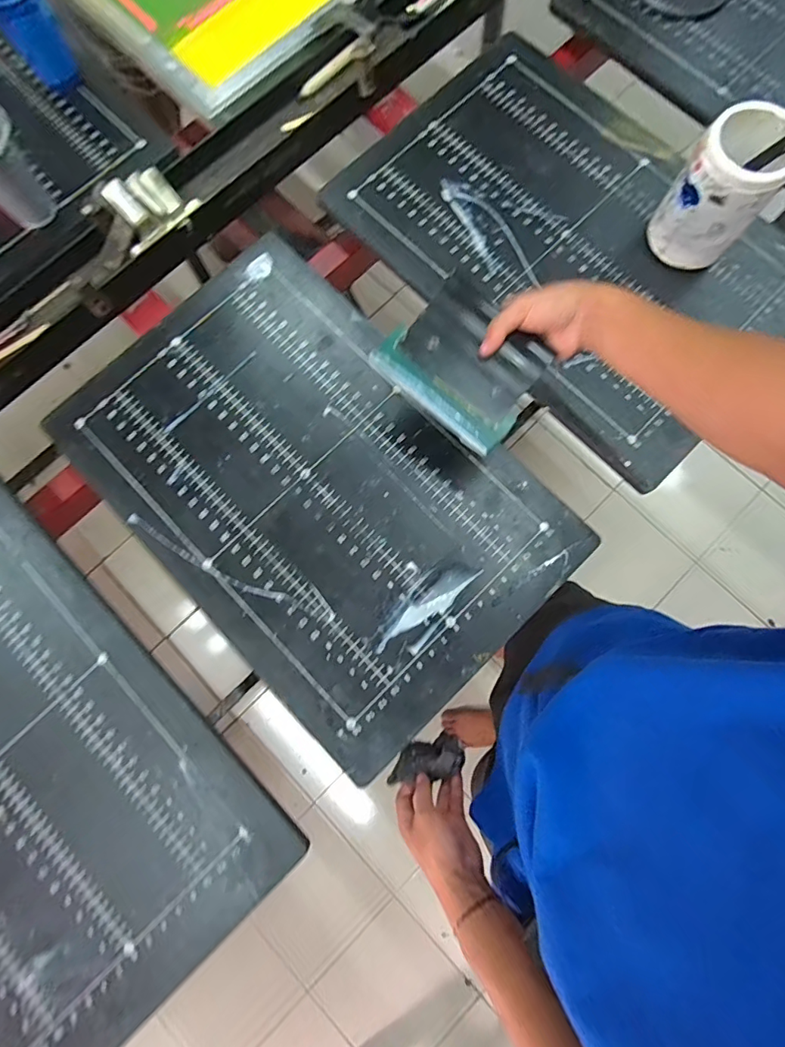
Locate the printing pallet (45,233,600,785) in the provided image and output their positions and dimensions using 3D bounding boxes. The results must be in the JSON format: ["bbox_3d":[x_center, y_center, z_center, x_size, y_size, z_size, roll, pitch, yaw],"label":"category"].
[{"bbox_3d":[-0.101,-0.054,0.600,0.385,0.015,0.587,-44,81,-7],"label":"printing pallet"}]

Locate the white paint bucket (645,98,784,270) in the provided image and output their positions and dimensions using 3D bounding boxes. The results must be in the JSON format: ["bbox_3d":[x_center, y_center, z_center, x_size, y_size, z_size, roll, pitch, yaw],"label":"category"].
[{"bbox_3d":[0.383,-0.387,0.585,0.095,0.148,0.095,0,79,1],"label":"white paint bucket"}]

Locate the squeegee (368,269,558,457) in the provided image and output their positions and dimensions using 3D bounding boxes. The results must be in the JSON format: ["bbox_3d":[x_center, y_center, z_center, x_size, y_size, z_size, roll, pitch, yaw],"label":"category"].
[{"bbox_3d":[0.079,-0.174,0.524,0.157,0.029,0.138,40,82,8],"label":"squeegee"}]

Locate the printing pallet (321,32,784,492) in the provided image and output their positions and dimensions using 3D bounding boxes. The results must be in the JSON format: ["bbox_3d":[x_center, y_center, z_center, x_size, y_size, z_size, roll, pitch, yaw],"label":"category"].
[{"bbox_3d":[0.258,-0.402,0.657,0.442,0.020,0.591,-44,81,-7],"label":"printing pallet"}]

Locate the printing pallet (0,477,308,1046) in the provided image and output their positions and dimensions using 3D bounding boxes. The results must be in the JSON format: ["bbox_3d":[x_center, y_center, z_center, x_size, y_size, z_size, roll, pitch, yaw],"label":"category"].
[{"bbox_3d":[-0.430,0.274,0.542,0.383,0.020,0.577,-44,81,-7],"label":"printing pallet"}]

